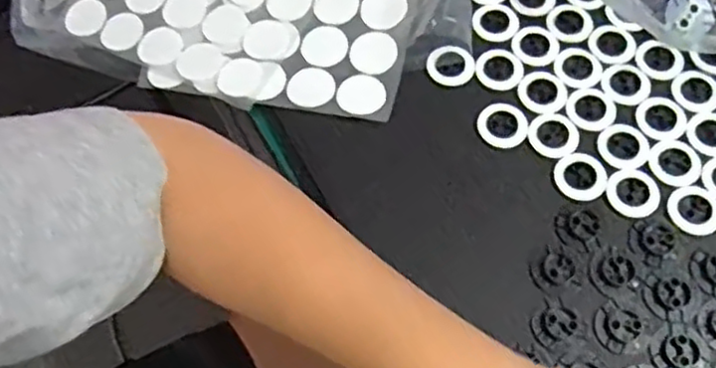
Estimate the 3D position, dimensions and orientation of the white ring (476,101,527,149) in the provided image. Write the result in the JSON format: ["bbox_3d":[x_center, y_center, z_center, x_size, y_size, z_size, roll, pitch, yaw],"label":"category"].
[{"bbox_3d":[0.083,-0.035,0.398,0.027,0.004,0.028,0,66,0],"label":"white ring"}]

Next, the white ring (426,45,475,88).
[{"bbox_3d":[0.055,-0.071,0.413,0.029,0.007,0.024,-2,66,-2],"label":"white ring"}]

